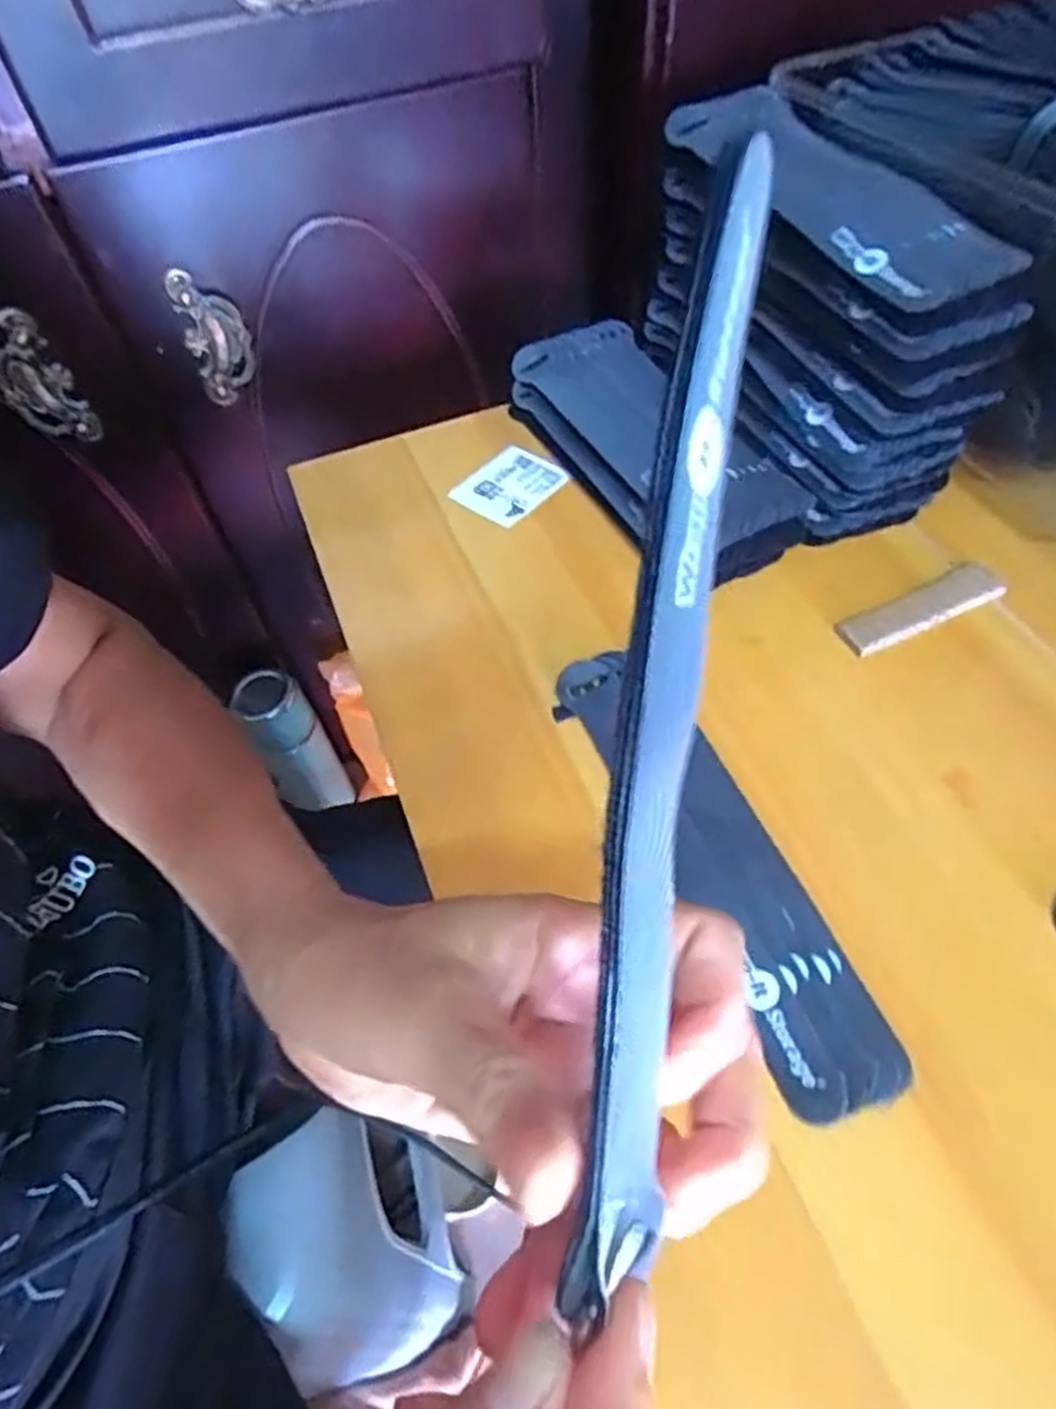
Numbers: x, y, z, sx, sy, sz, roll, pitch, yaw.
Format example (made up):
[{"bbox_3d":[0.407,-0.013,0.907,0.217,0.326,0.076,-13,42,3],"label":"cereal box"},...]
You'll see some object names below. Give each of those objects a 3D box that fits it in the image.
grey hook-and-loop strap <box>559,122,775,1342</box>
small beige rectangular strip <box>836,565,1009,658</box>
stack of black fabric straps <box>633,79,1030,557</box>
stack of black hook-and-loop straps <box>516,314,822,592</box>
[{"bbox_3d":[0.022,0.012,0.129,0.014,0.019,0.184,7,99,10],"label":"grey hook-and-loop strap"},{"bbox_3d":[0.185,-0.046,0.365,0.083,0.008,0.022,-24,56,-11],"label":"small beige rectangular strip"},{"bbox_3d":[0.145,-0.206,0.406,0.093,0.126,0.209,-20,55,-8],"label":"stack of black fabric straps"},{"bbox_3d":[0.067,-0.144,0.426,0.084,0.038,0.203,-27,57,-14],"label":"stack of black hook-and-loop straps"}]

